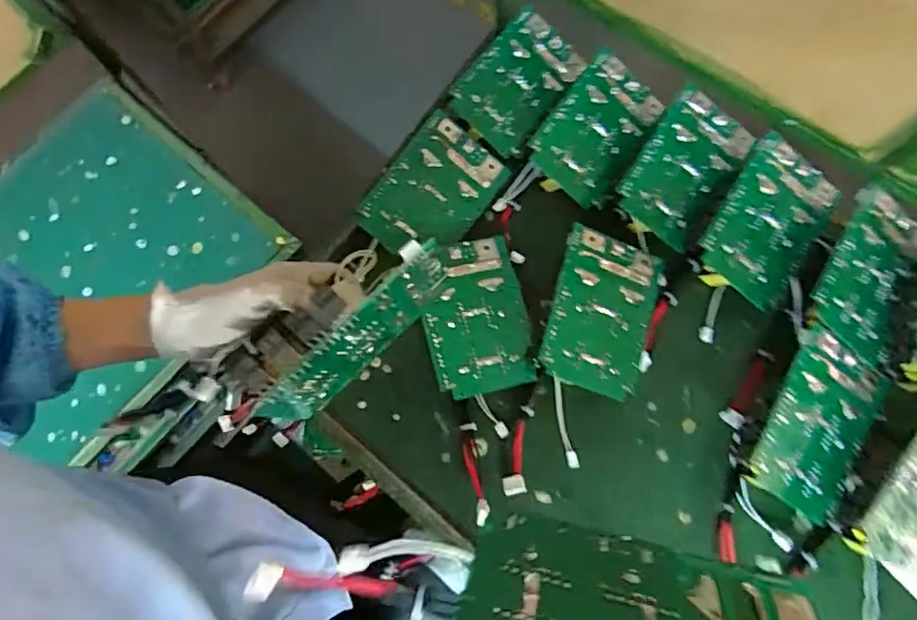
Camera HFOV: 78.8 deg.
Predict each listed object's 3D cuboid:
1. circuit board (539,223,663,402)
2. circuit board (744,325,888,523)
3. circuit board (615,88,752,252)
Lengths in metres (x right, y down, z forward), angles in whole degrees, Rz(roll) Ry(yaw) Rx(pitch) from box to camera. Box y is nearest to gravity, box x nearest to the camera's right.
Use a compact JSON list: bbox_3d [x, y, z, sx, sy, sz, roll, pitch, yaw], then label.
[{"bbox_3d":[0.152,0.004,0.588,0.111,0.012,0.162,20,75,-10],"label":"circuit board"},{"bbox_3d":[0.353,0.115,0.549,0.132,0.036,0.165,36,78,-12],"label":"circuit board"},{"bbox_3d":[0.251,-0.156,0.620,0.107,0.015,0.156,32,82,-9],"label":"circuit board"}]

